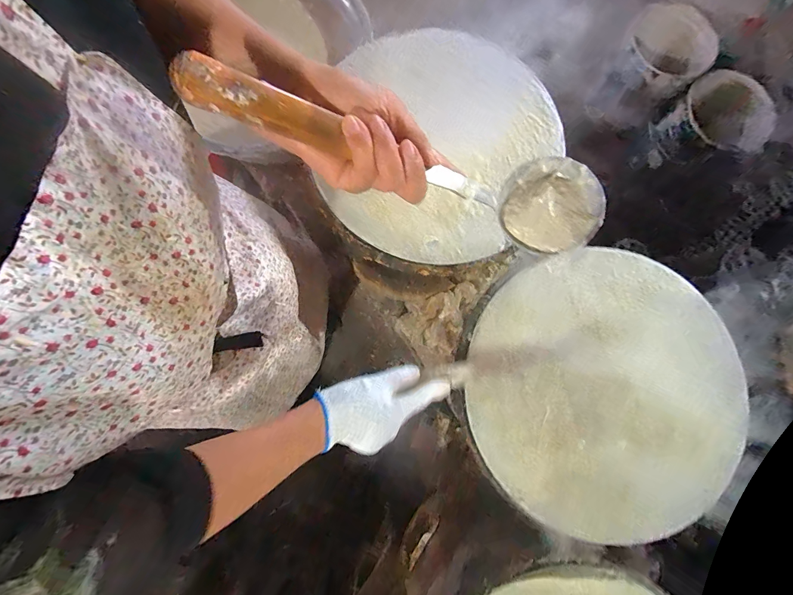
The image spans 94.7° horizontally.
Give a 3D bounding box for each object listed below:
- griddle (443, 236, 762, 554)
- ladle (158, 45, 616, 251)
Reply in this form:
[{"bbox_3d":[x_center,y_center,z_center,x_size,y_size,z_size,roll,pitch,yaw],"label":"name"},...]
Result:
[{"bbox_3d":[0.274,0.118,0.496,0.345,0.042,0.376,0,79,-1],"label":"griddle"},{"bbox_3d":[0.034,-0.113,0.290,0.349,0.061,0.089,11,78,-29],"label":"ladle"}]

